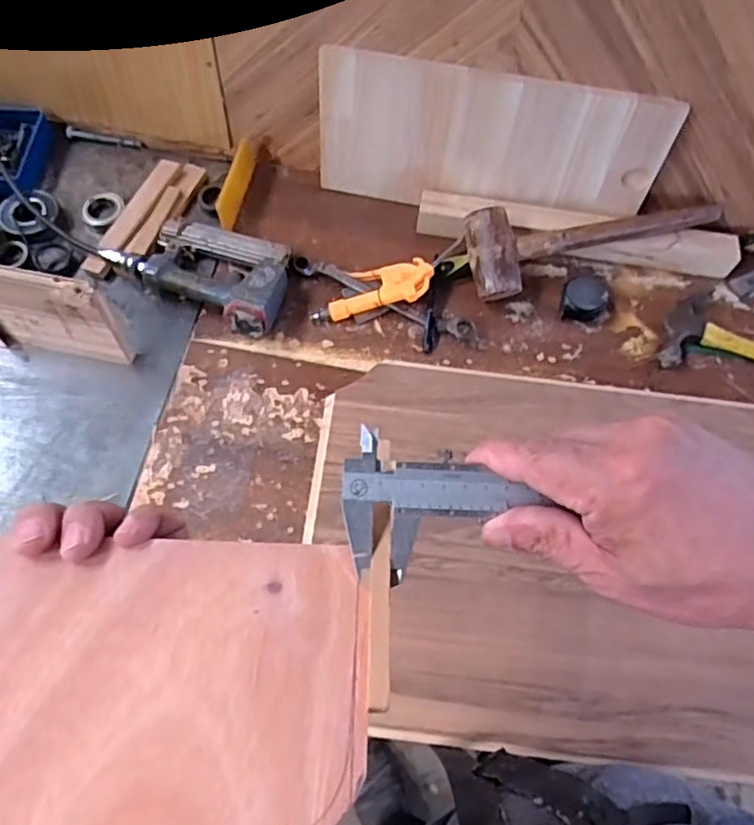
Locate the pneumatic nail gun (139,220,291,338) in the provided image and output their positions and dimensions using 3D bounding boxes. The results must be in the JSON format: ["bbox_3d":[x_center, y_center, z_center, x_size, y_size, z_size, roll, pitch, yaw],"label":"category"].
[{"bbox_3d":[-0.200,-0.179,0.798,0.190,0.053,0.134,21,66,6],"label":"pneumatic nail gun"}]

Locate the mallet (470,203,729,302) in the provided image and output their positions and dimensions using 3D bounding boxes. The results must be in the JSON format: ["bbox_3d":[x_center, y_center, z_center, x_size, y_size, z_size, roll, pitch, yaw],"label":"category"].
[{"bbox_3d":[0.281,-0.218,0.804,0.333,0.056,0.098,-9,66,-7],"label":"mallet"}]

